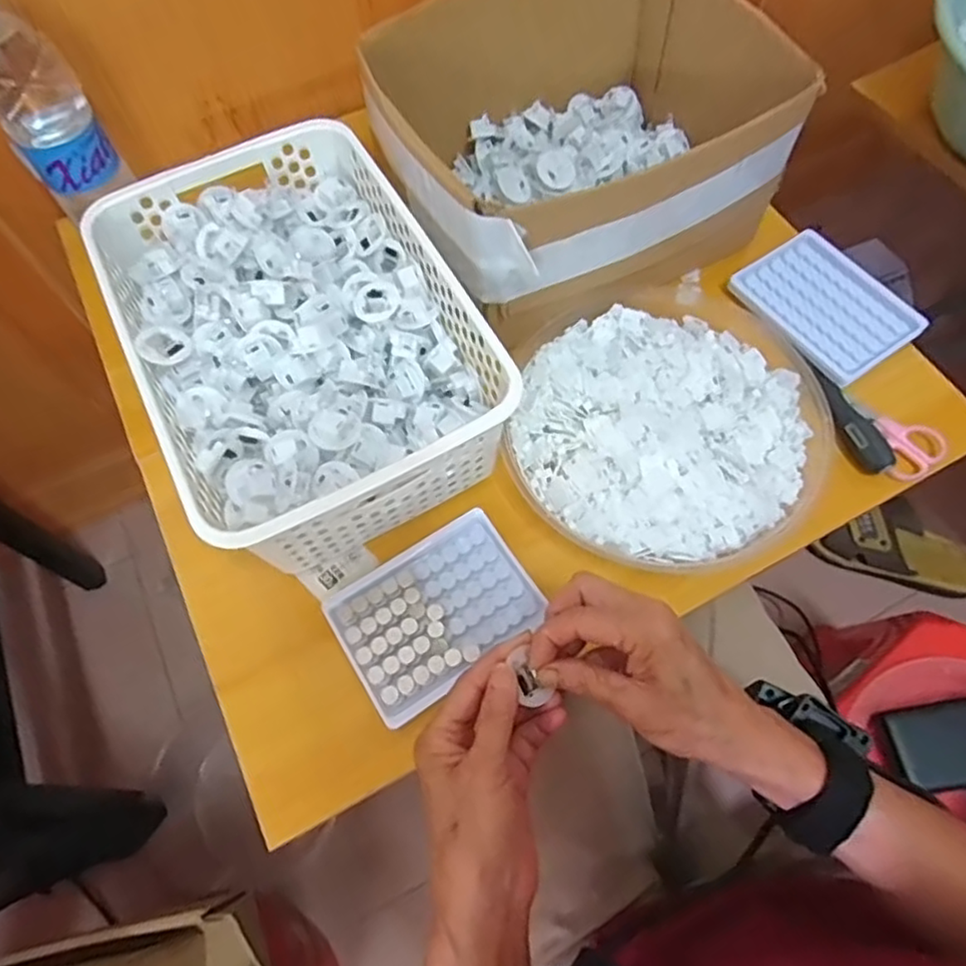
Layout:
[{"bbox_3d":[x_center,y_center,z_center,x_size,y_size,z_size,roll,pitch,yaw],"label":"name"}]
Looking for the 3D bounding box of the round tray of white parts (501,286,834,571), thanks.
[{"bbox_3d":[0.138,-0.053,0.503,0.233,0.036,0.251,14,67,8],"label":"round tray of white parts"}]

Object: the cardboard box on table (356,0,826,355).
[{"bbox_3d":[0.072,-0.275,0.521,0.288,0.128,0.224,-28,68,-11],"label":"cardboard box on table"}]

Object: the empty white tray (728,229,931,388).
[{"bbox_3d":[0.286,-0.151,0.548,0.105,0.010,0.134,-31,69,-12],"label":"empty white tray"}]

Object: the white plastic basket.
[{"bbox_3d":[-0.131,-0.107,0.475,0.206,0.095,0.301,-27,68,-10],"label":"white plastic basket"}]

